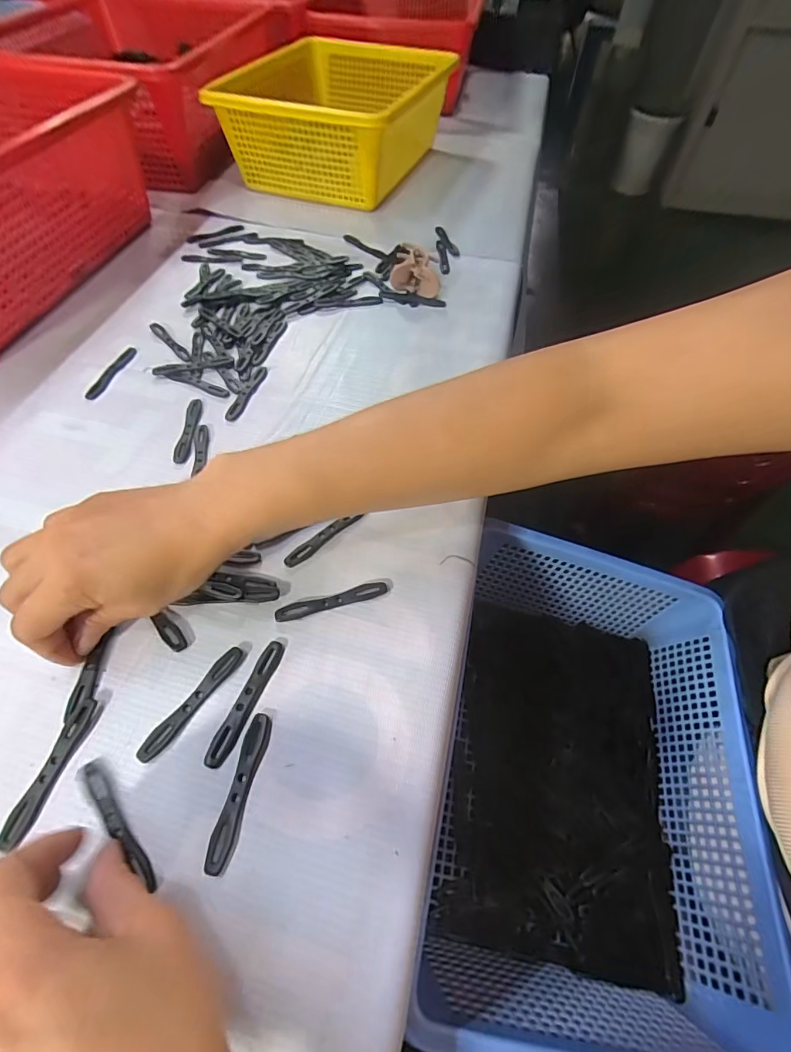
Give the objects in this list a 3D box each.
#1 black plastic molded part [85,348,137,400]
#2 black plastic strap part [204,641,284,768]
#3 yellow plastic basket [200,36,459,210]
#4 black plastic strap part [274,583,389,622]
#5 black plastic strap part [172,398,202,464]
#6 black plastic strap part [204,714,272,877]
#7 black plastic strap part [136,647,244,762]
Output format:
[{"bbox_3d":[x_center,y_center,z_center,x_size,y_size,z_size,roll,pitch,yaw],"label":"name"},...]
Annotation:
[{"bbox_3d":[-0.250,-0.136,0.404,0.012,0.004,0.069,13,57,7],"label":"black plastic molded part"},{"bbox_3d":[-0.081,0.095,0.250,0.012,0.004,0.069,19,58,11],"label":"black plastic strap part"},{"bbox_3d":[-0.065,-0.559,0.634,0.222,0.111,0.347,19,58,11],"label":"yellow plastic basket"},{"bbox_3d":[-0.039,0.046,0.284,0.068,0.004,0.010,-13,57,-10],"label":"black plastic strap part"},{"bbox_3d":[-0.167,-0.078,0.368,0.013,0.004,0.069,1,56,-1],"label":"black plastic strap part"},{"bbox_3d":[-0.077,0.129,0.226,0.012,0.004,0.069,9,56,5],"label":"black plastic strap part"},{"bbox_3d":[-0.110,0.095,0.249,0.010,0.004,0.069,30,60,18],"label":"black plastic strap part"}]

